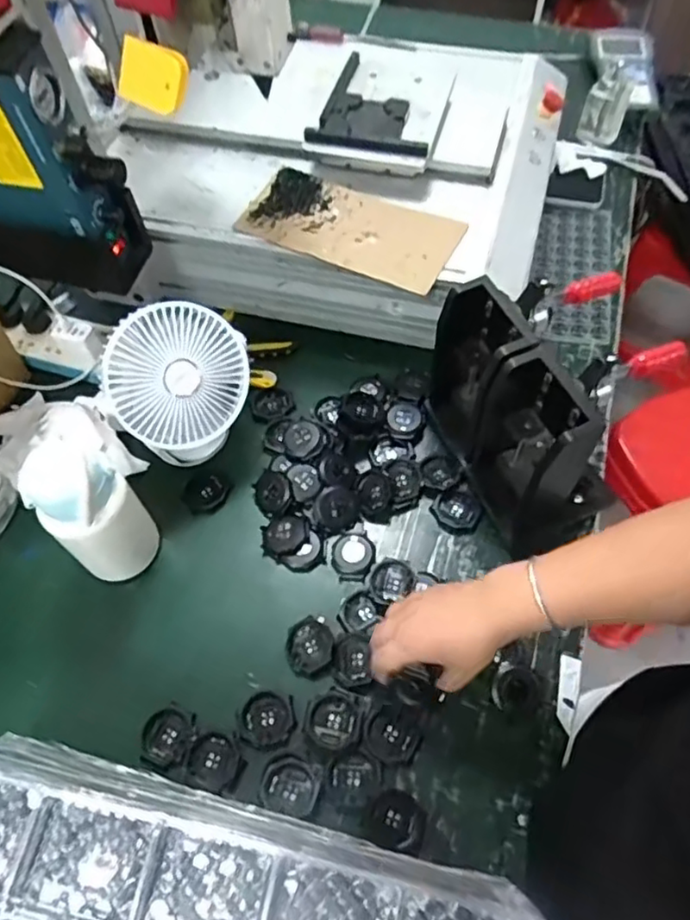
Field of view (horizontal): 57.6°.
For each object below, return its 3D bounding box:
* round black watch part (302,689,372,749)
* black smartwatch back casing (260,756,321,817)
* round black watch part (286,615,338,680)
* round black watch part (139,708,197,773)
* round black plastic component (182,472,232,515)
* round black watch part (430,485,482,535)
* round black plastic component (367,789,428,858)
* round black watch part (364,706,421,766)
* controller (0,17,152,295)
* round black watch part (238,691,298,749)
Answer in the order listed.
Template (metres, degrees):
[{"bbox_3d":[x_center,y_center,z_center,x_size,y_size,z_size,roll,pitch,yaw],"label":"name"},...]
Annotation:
[{"bbox_3d":[-0.009,0.239,0.583,0.052,0.008,0.053,-1,60,1],"label":"round black watch part"},{"bbox_3d":[-0.048,0.286,0.551,0.050,0.008,0.043,12,61,8],"label":"black smartwatch back casing"},{"bbox_3d":[-0.035,0.186,0.621,0.048,0.010,0.056,6,60,5],"label":"round black watch part"},{"bbox_3d":[-0.165,0.260,0.585,0.051,0.013,0.050,-1,60,1],"label":"round black watch part"},{"bbox_3d":[-0.160,0.039,0.720,0.047,0.011,0.047,-1,60,1],"label":"round black plastic component"},{"bbox_3d":[0.125,0.052,0.689,0.054,0.018,0.057,-1,60,1],"label":"round black watch part"},{"bbox_3d":[0.046,0.309,0.539,0.047,0.017,0.044,-1,60,1],"label":"round black plastic component"},{"bbox_3d":[0.043,0.254,0.578,0.049,0.007,0.044,20,62,13],"label":"round black watch part"},{"bbox_3d":[-0.313,-0.289,0.617,0.187,0.235,0.080,11,61,8],"label":"controller"},{"bbox_3d":[-0.074,0.244,0.590,0.052,0.006,0.050,-1,60,1],"label":"round black watch part"}]

